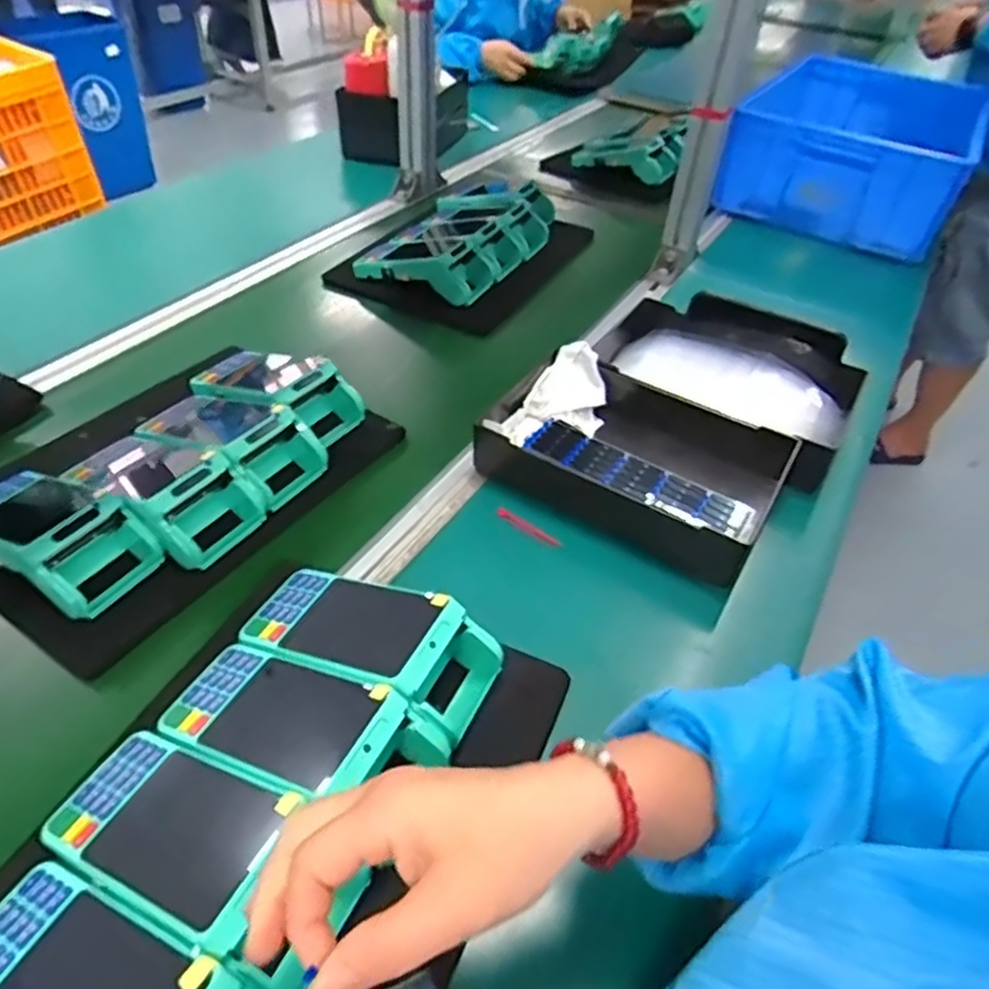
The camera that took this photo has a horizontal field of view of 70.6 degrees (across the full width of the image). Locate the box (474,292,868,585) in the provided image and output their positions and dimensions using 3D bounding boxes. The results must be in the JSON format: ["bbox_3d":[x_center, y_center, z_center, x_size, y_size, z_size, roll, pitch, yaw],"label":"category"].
[{"bbox_3d":[0.190,-0.083,0.705,0.282,0.082,0.371,27,48,22],"label":"box"}]

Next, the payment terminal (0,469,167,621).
[{"bbox_3d":[-0.347,0.026,0.539,0.172,0.064,0.081,25,47,20],"label":"payment terminal"}]

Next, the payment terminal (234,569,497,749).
[{"bbox_3d":[-0.086,0.104,0.475,0.169,0.078,0.078,21,46,17],"label":"payment terminal"}]

